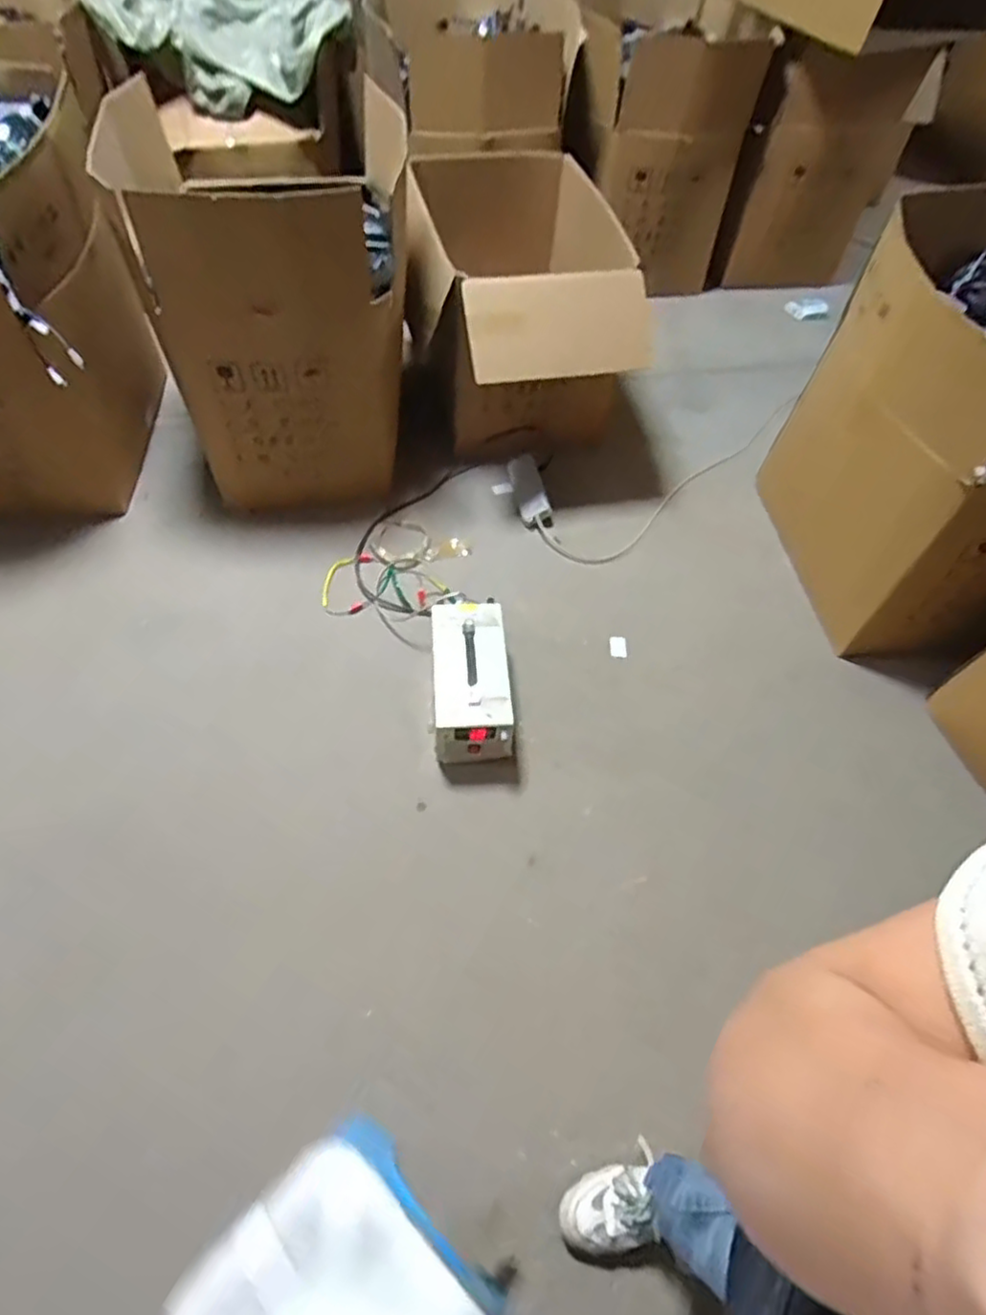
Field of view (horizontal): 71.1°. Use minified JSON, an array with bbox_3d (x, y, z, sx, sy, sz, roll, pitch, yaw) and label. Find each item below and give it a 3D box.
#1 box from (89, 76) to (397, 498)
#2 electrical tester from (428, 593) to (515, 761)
[{"bbox_3d":[-0.482,-0.803,1.584,0.498,0.697,0.509,-6,56,-8],"label":"box"},{"bbox_3d":[-0.056,0.042,1.432,0.167,0.136,0.326,-3,56,-6],"label":"electrical tester"}]

